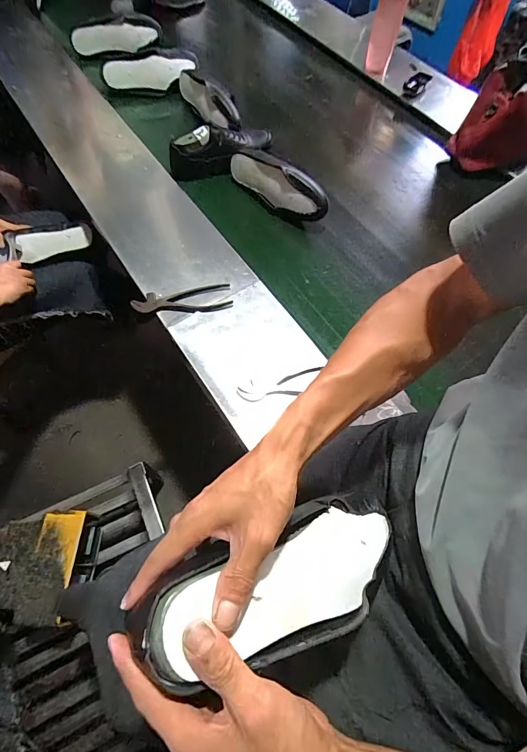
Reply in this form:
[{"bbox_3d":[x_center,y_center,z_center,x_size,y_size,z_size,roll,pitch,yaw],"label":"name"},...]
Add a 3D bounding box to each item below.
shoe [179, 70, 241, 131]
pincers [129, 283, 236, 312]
[{"bbox_3d":[-0.157,-0.780,1.025,0.096,0.069,0.298,-26,67,-15],"label":"shoe"},{"bbox_3d":[-0.162,-0.154,0.741,0.195,0.021,0.065,-9,64,-8],"label":"pincers"}]

